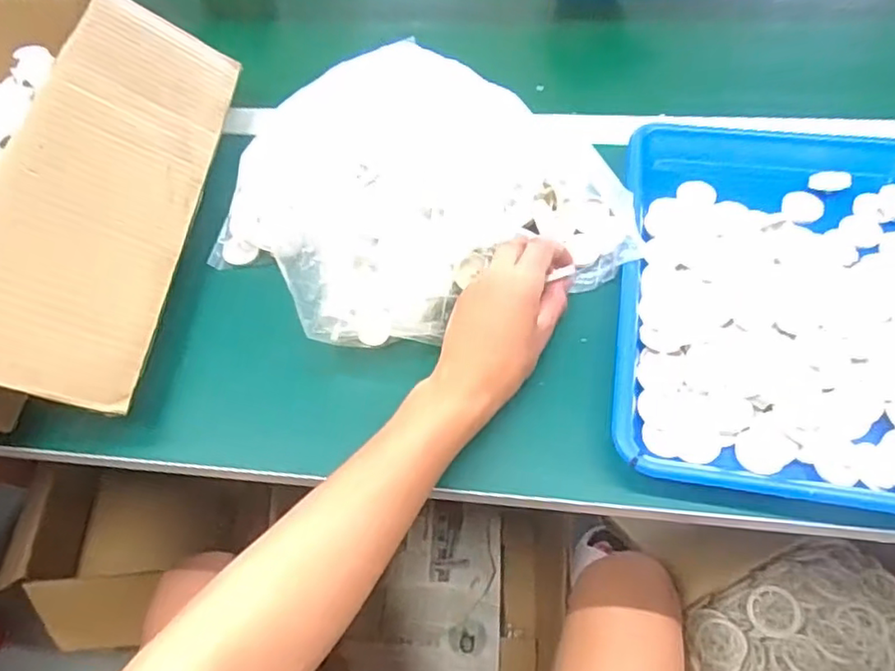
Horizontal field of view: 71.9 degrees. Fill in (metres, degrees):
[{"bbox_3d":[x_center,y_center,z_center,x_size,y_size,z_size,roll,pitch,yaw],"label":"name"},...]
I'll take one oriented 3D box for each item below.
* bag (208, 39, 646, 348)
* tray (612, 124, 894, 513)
[{"bbox_3d":[-0.028,-0.121,0.509,0.307,0.085,0.249,-23,58,-11],"label":"bag"},{"bbox_3d":[0.263,-0.040,0.474,0.250,0.030,0.333,7,57,9],"label":"tray"}]

